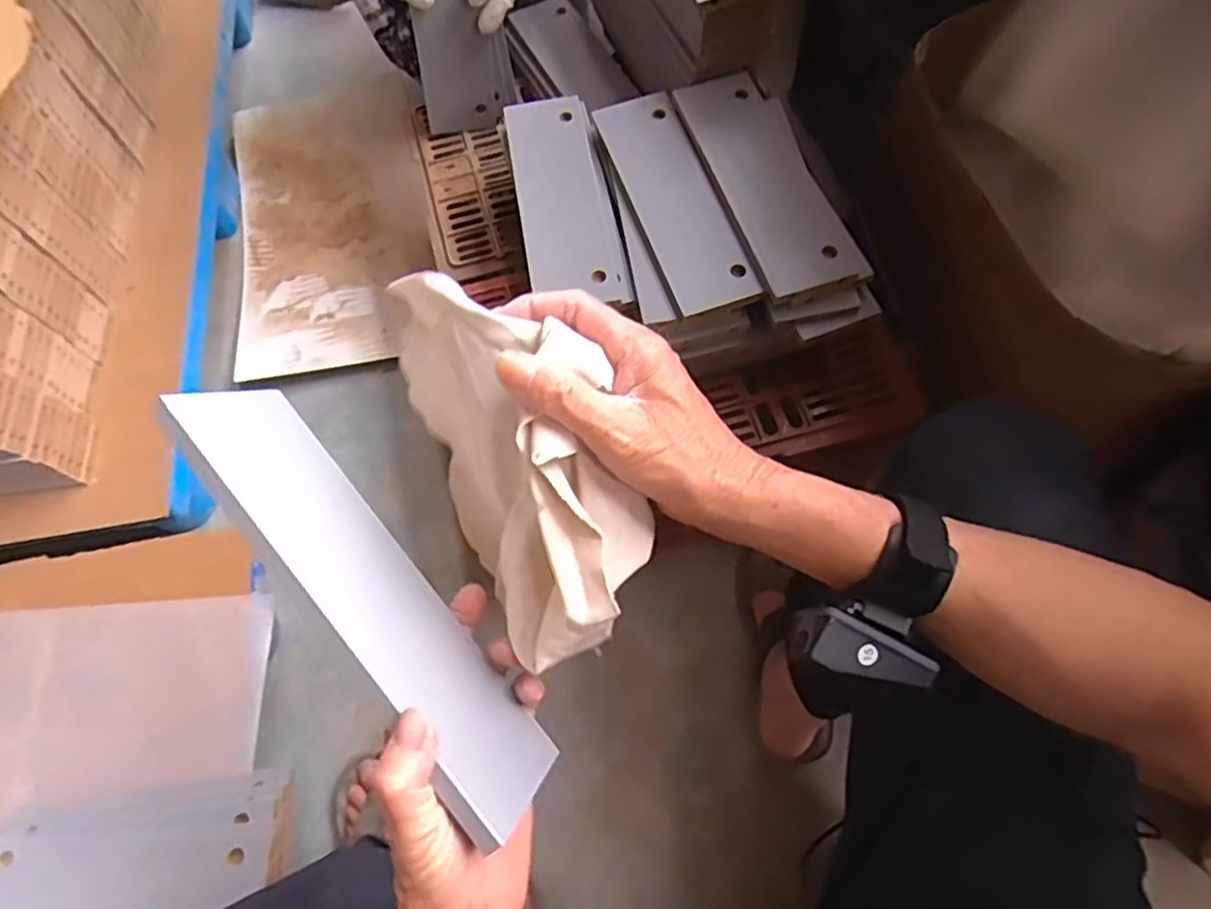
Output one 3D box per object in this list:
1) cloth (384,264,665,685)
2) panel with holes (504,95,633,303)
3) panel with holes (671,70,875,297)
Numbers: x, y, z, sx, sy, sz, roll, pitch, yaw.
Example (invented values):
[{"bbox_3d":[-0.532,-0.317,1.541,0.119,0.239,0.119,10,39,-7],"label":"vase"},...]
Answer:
[{"bbox_3d":[-0.044,-0.003,0.375,0.096,0.099,0.207,-21,67,-6],"label":"cloth"},{"bbox_3d":[-0.043,-0.263,0.706,0.090,0.020,0.252,-10,67,-1],"label":"panel with holes"},{"bbox_3d":[0.157,-0.268,0.672,0.096,0.019,0.260,-18,67,-4],"label":"panel with holes"}]

